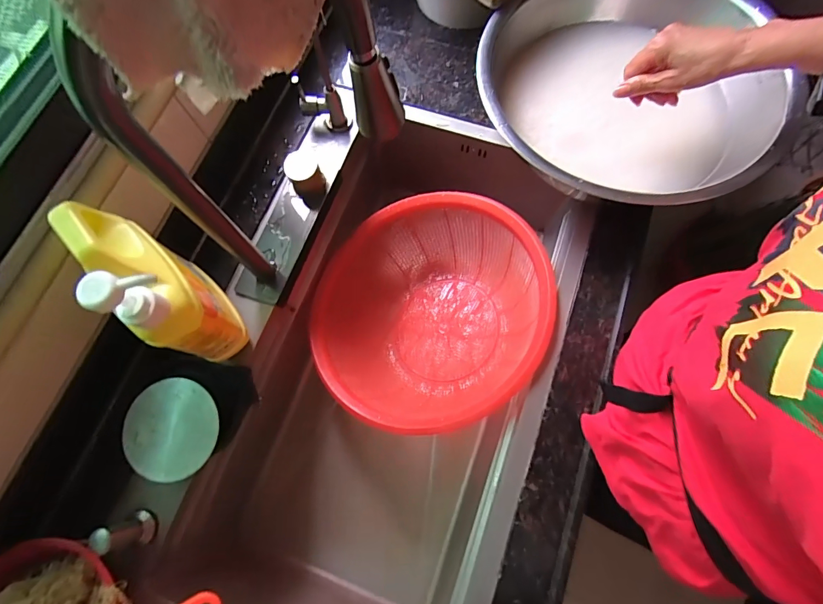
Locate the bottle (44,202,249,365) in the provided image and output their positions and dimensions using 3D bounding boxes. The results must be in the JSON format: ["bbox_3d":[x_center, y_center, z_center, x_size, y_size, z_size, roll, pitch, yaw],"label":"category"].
[{"bbox_3d":[-0.256,-0.017,0.415,0.053,0.222,0.133,-41,77,-9],"label":"bottle"}]

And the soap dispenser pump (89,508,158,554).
[{"bbox_3d":[-0.322,0.261,0.455,0.030,0.067,0.034,-23,75,-5],"label":"soap dispenser pump"}]

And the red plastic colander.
[{"bbox_3d":[0.029,0.021,0.647,0.369,0.153,0.369,-8,65,17],"label":"red plastic colander"}]

